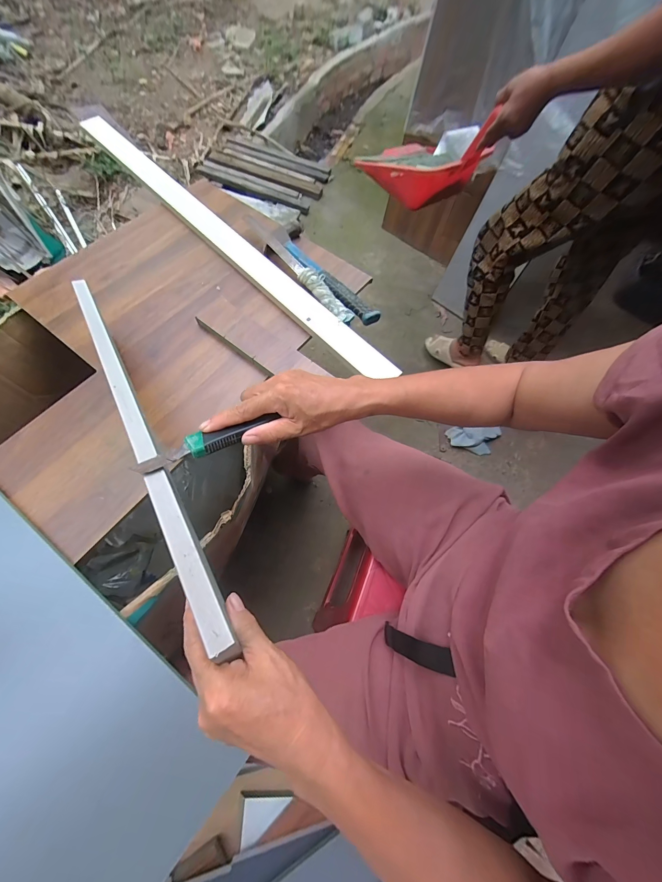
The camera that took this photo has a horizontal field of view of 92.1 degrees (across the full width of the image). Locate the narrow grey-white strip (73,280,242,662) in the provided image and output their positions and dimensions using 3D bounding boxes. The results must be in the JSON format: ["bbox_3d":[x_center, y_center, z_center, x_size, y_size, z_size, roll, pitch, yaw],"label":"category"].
[{"bbox_3d":[-0.204,-0.038,0.321,0.018,0.007,0.503,-30,60,-16],"label":"narrow grey-white strip"}]

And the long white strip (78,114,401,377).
[{"bbox_3d":[-0.231,-0.413,0.613,0.049,0.013,0.897,-42,75,-14],"label":"long white strip"}]

